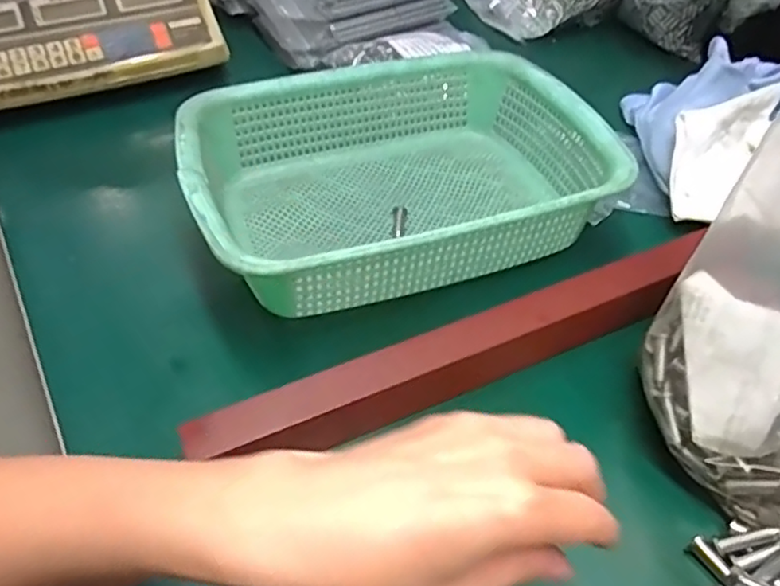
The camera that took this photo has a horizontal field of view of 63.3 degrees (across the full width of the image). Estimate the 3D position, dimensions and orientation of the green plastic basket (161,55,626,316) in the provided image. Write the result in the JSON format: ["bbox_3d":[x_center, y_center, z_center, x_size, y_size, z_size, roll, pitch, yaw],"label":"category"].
[{"bbox_3d":[0.005,-0.089,0.477,0.288,0.091,0.216,-16,50,-12],"label":"green plastic basket"}]

